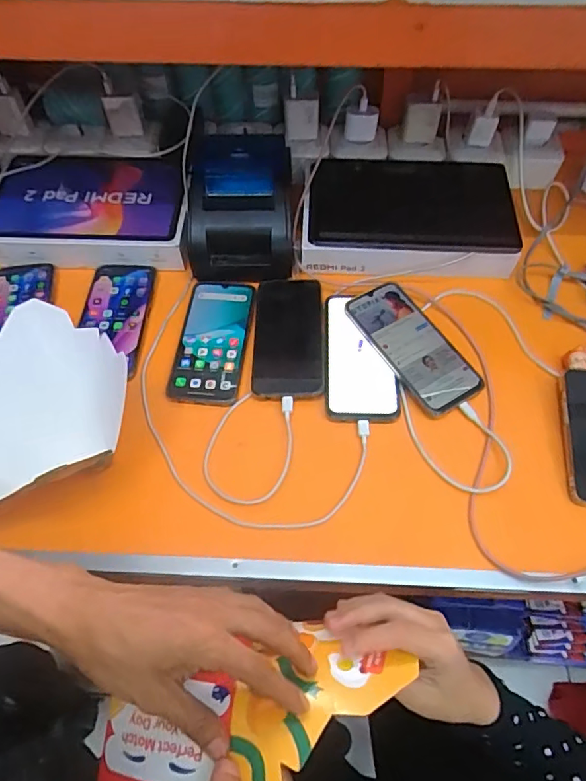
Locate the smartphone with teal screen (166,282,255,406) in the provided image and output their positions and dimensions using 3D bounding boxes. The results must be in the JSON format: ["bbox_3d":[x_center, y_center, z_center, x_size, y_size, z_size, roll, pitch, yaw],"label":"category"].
[{"bbox_3d":[-0.093,-0.060,0.591,0.082,0.013,0.168,3,58,3],"label":"smartphone with teal screen"}]

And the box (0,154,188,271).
[{"bbox_3d":[-0.272,-0.246,0.678,0.272,0.047,0.177,0,58,1],"label":"box"}]

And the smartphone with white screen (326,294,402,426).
[{"bbox_3d":[0.076,-0.047,0.568,0.077,0.015,0.171,0,58,2],"label":"smartphone with white screen"}]

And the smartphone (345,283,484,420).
[{"bbox_3d":[0.136,-0.050,0.567,0.080,0.008,0.167,-28,70,-16],"label":"smartphone"}]

